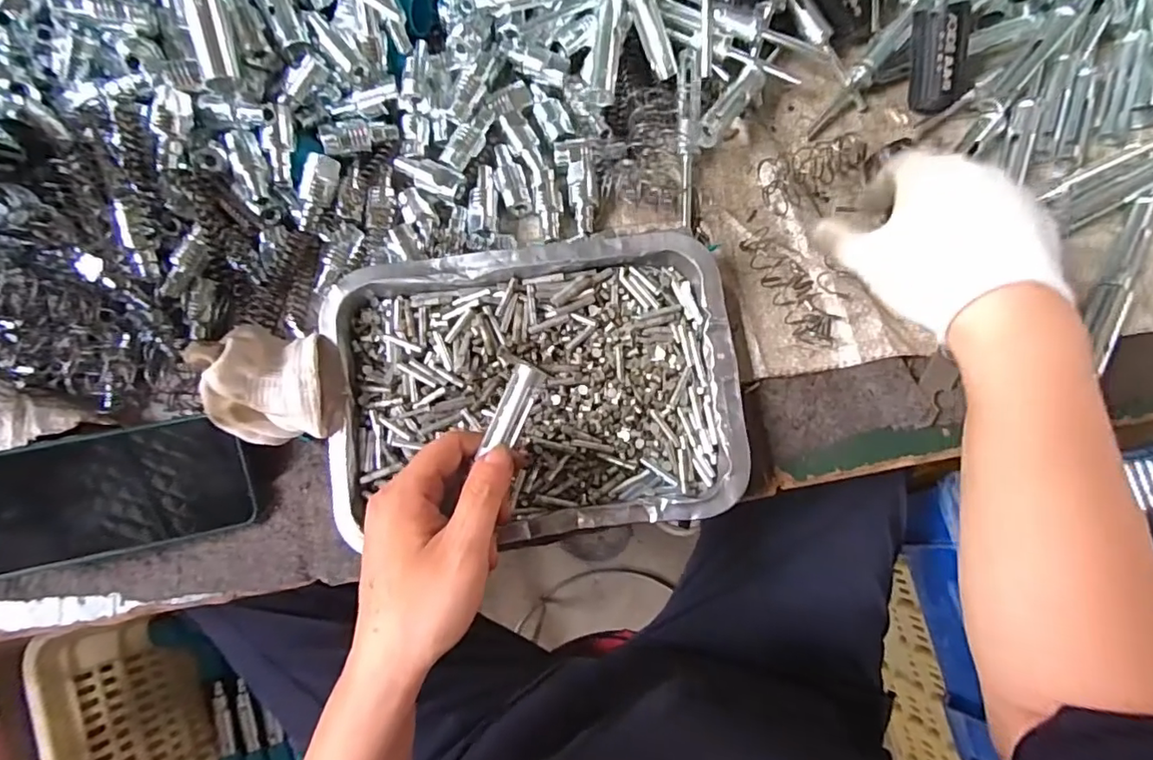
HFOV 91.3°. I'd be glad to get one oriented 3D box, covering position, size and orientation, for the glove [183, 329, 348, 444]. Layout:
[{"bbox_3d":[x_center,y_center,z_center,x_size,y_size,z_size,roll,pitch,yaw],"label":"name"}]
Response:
[{"bbox_3d":[-0.183,0.003,0.341,0.071,0.050,0.065,0,80,1],"label":"glove"}]

